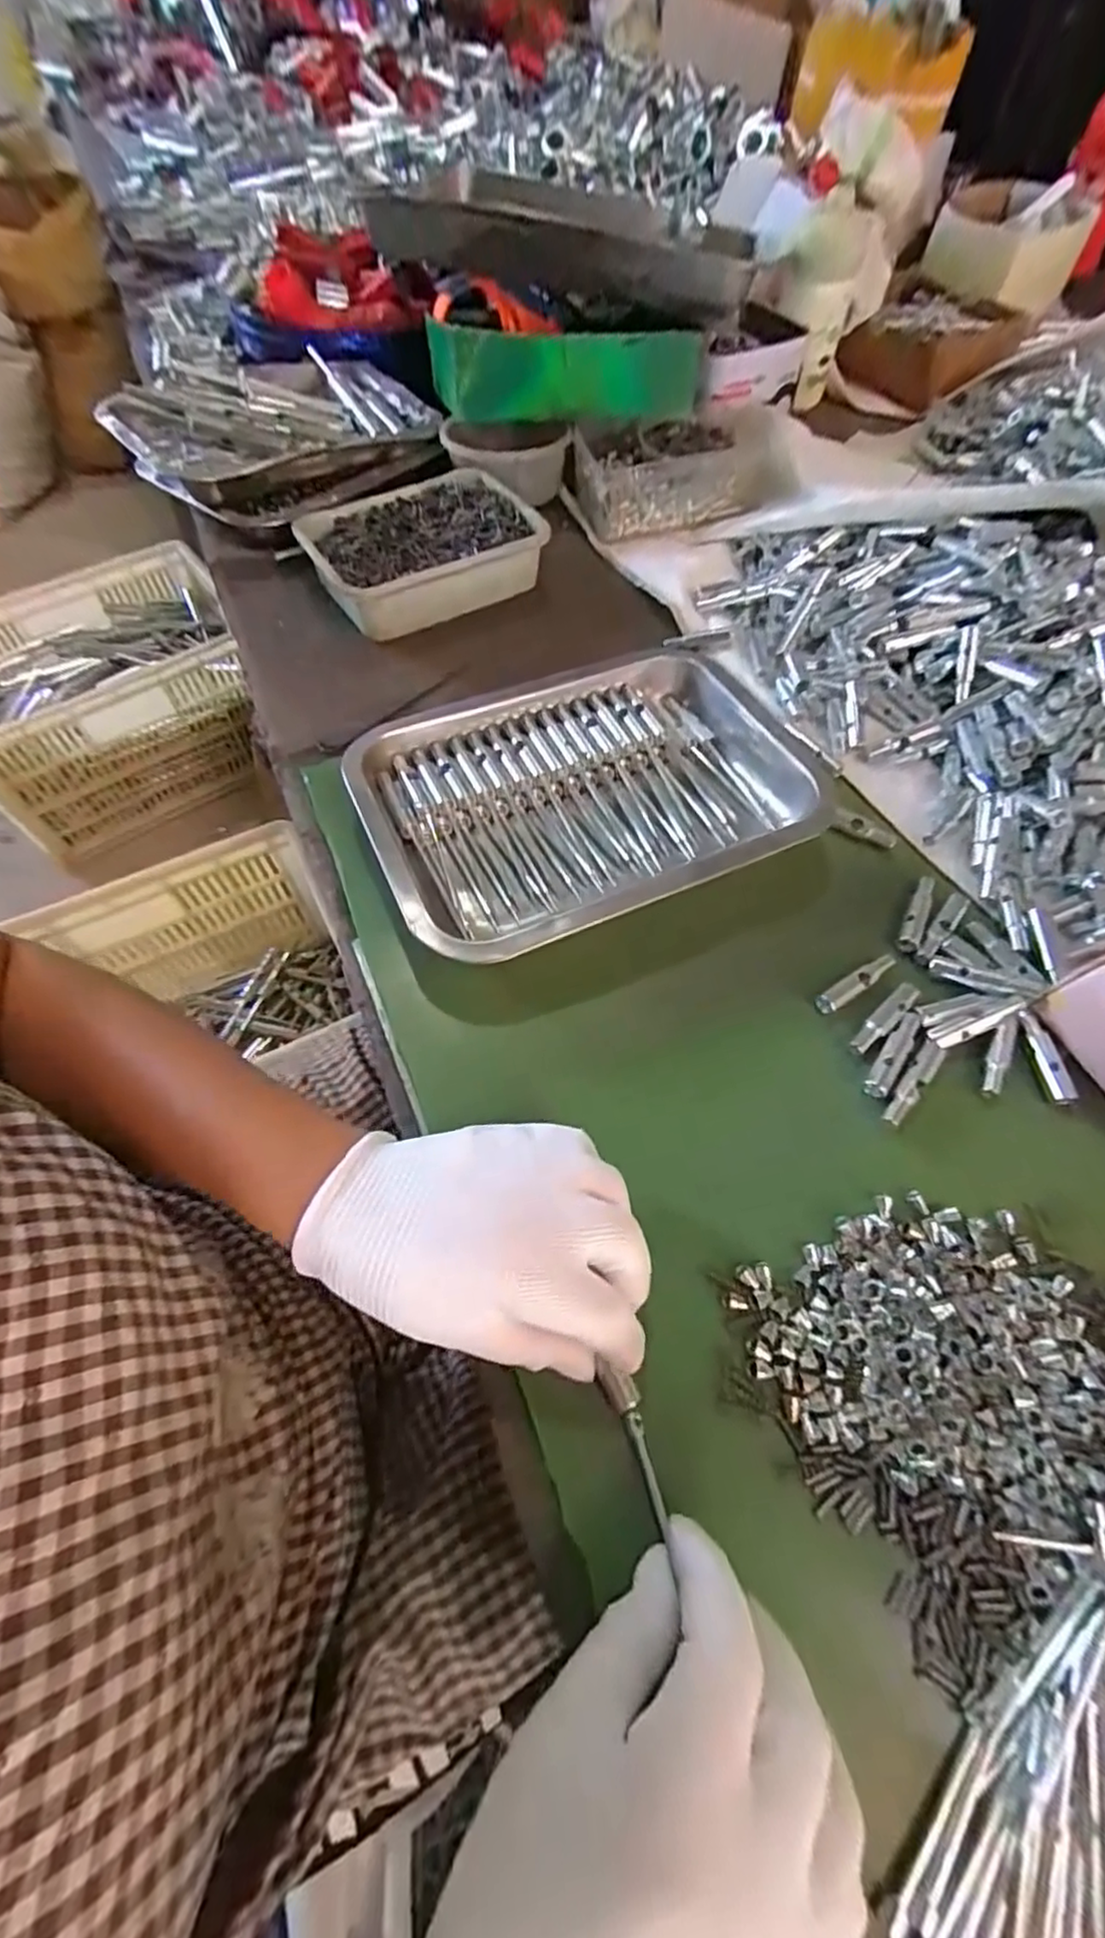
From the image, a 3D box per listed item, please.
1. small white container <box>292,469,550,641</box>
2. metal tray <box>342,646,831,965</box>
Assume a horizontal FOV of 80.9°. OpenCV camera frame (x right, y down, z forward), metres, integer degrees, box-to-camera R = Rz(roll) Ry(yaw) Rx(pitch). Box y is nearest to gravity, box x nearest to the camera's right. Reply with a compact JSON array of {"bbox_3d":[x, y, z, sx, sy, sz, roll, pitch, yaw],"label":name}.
[{"bbox_3d":[-0.107,-0.344,0.535,0.182,0.044,0.126,-29,65,-15],"label":"small white container"},{"bbox_3d":[0.027,-0.109,0.402,0.275,0.039,0.190,-22,64,-12],"label":"metal tray"}]

